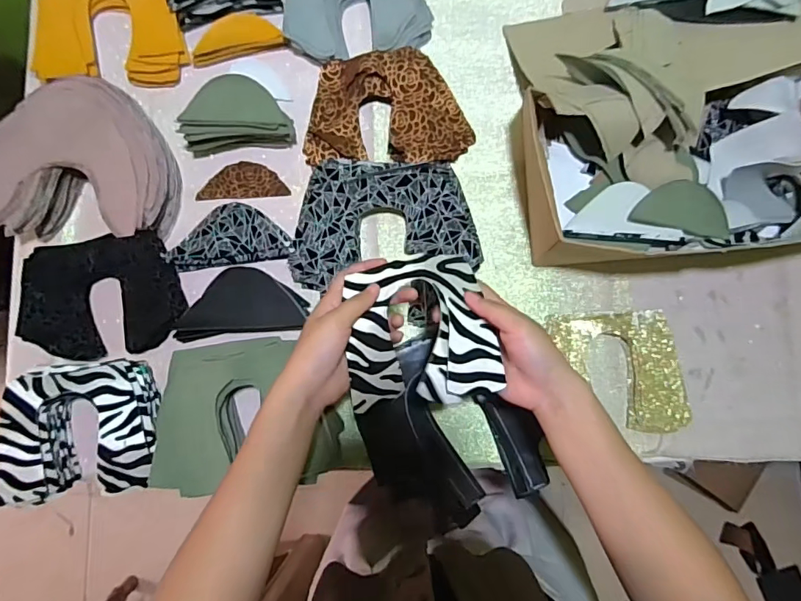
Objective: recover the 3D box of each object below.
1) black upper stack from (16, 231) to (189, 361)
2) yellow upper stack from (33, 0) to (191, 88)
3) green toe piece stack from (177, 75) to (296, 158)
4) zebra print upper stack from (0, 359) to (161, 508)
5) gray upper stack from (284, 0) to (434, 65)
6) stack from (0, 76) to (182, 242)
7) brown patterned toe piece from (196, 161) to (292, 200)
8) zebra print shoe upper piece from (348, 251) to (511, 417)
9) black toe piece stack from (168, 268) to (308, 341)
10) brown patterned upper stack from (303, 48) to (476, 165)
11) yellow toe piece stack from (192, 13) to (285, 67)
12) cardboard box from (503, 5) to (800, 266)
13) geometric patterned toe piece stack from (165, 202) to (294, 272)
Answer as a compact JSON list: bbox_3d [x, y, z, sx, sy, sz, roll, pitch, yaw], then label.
[{"bbox_3d":[-0.332,-0.005,0.543,0.165,0.040,0.132,-10,82,0],"label":"black upper stack"},{"bbox_3d":[-0.345,-0.330,0.577,0.168,0.039,0.137,0,82,1],"label":"yellow upper stack"},{"bbox_3d":[-0.187,-0.211,0.553,0.124,0.059,0.059,1,82,1],"label":"green toe piece stack"},{"bbox_3d":[-0.336,0.135,0.515,0.153,0.055,0.133,-9,82,0],"label":"zebra print upper stack"},{"bbox_3d":[-0.051,-0.340,0.576,0.168,0.038,0.110,-5,82,0],"label":"gray upper stack"},{"bbox_3d":[-0.355,-0.163,0.546,0.183,0.072,0.183,0,82,1],"label":"stack"},{"bbox_3d":[-0.187,-0.143,0.576,0.105,0.005,0.046,-4,82,0],"label":"brown patterned toe piece"},{"bbox_3d":[0.017,0.028,0.428,0.132,0.042,0.127,-6,82,0],"label":"zebra print shoe upper piece"},{"bbox_3d":[-0.176,0.002,0.534,0.144,0.016,0.070,-6,82,0],"label":"black toe piece stack"},{"bbox_3d":[-0.016,-0.218,0.556,0.187,0.041,0.125,-5,82,0],"label":"brown patterned upper stack"},{"bbox_3d":[-0.199,-0.315,0.578,0.111,0.019,0.043,-15,82,-1],"label":"yellow toe piece stack"},{"bbox_3d":[0.302,-0.209,0.514,0.347,0.107,0.313,-4,82,0],"label":"cardboard box"},{"bbox_3d":[-0.195,-0.076,0.556,0.135,0.021,0.073,-6,82,0],"label":"geometric patterned toe piece stack"}]

